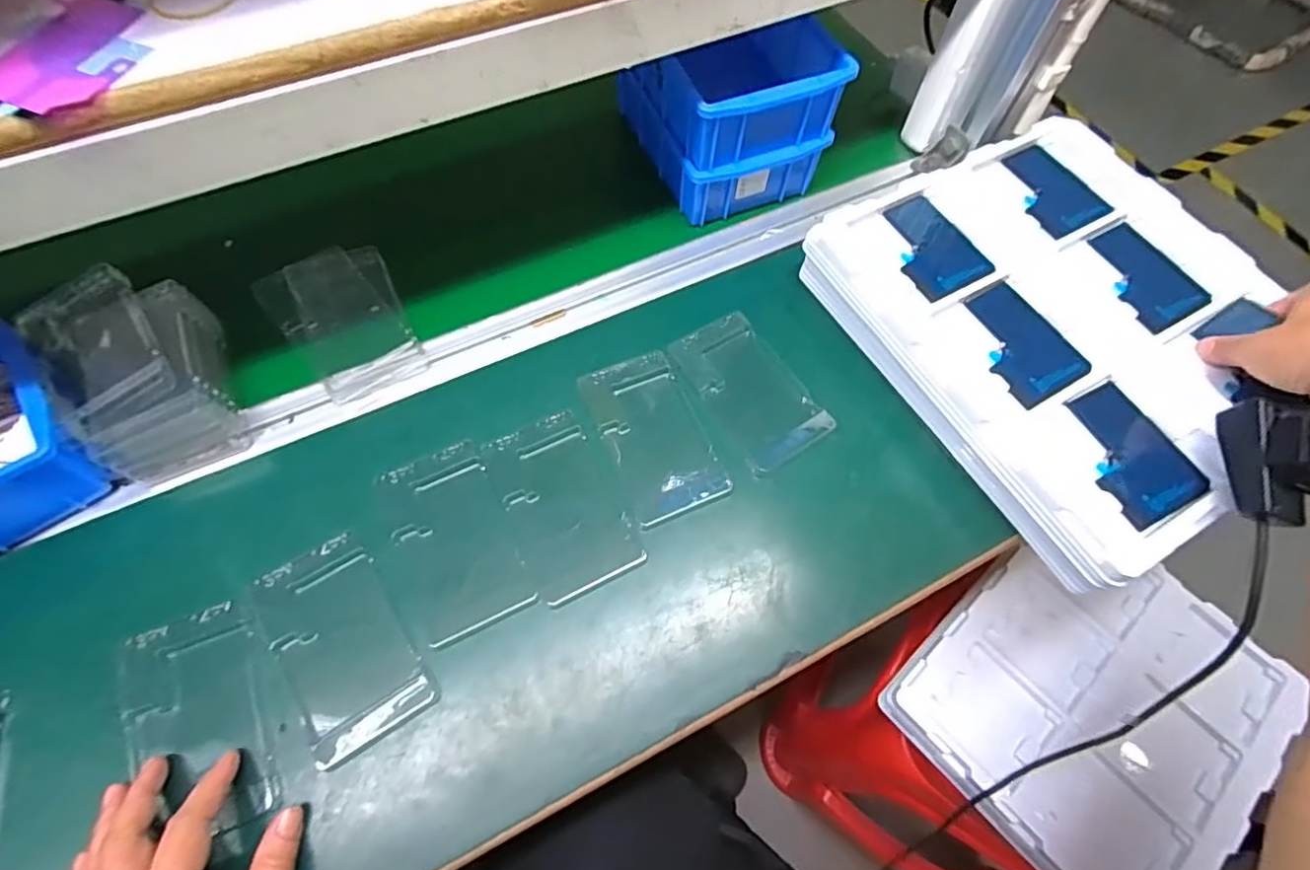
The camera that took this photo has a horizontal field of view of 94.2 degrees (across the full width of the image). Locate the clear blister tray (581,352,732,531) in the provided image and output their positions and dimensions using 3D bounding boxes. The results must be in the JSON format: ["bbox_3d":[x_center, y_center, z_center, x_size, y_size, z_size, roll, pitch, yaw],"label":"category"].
[{"bbox_3d":[-0.003,-0.001,0.451,0.073,0.008,0.127,-22,66,-12],"label":"clear blister tray"}]

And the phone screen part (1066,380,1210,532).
[{"bbox_3d":[0.314,0.011,0.405,0.066,0.005,0.089,-25,67,-14],"label":"phone screen part"}]

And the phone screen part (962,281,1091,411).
[{"bbox_3d":[0.262,-0.068,0.442,0.071,0.004,0.092,-27,67,-14],"label":"phone screen part"}]

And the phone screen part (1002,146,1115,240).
[{"bbox_3d":[0.329,-0.204,0.510,0.066,0.008,0.092,-23,66,-13],"label":"phone screen part"}]

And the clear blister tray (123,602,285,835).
[{"bbox_3d":[-0.264,0.166,0.352,0.075,0.018,0.119,-22,66,-12],"label":"clear blister tray"}]

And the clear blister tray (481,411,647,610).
[{"bbox_3d":[-0.067,0.047,0.424,0.075,0.010,0.127,-25,67,-14],"label":"clear blister tray"}]

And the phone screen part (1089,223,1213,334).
[{"bbox_3d":[0.377,-0.123,0.473,0.068,0.008,0.090,-25,67,-14],"label":"phone screen part"}]

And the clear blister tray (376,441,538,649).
[{"bbox_3d":[-0.139,0.071,0.409,0.077,0.012,0.124,-23,66,-13],"label":"clear blister tray"}]

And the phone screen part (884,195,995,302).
[{"bbox_3d":[0.213,-0.147,0.476,0.067,0.005,0.087,-28,67,-15],"label":"phone screen part"}]

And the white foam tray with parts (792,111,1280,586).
[{"bbox_3d":[0.312,-0.083,0.471,0.288,0.058,0.318,-25,67,-14],"label":"white foam tray with parts"}]

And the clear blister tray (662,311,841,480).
[{"bbox_3d":[0.072,-0.036,0.470,0.073,0.007,0.127,-31,68,-16],"label":"clear blister tray"}]

